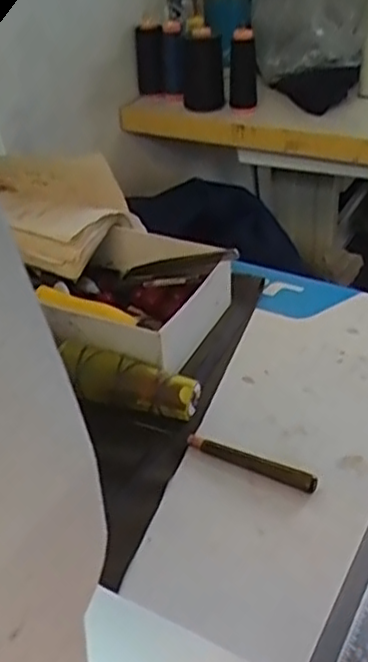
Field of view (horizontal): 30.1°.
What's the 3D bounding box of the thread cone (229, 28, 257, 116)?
[{"bbox_3d":[0.087,-0.386,1.020,0.040,0.130,0.040,0,37,7],"label":"thread cone"}]

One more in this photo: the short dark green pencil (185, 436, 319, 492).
[{"bbox_3d":[0.045,0.091,0.476,0.096,0.009,0.011,17,42,27],"label":"short dark green pencil"}]

